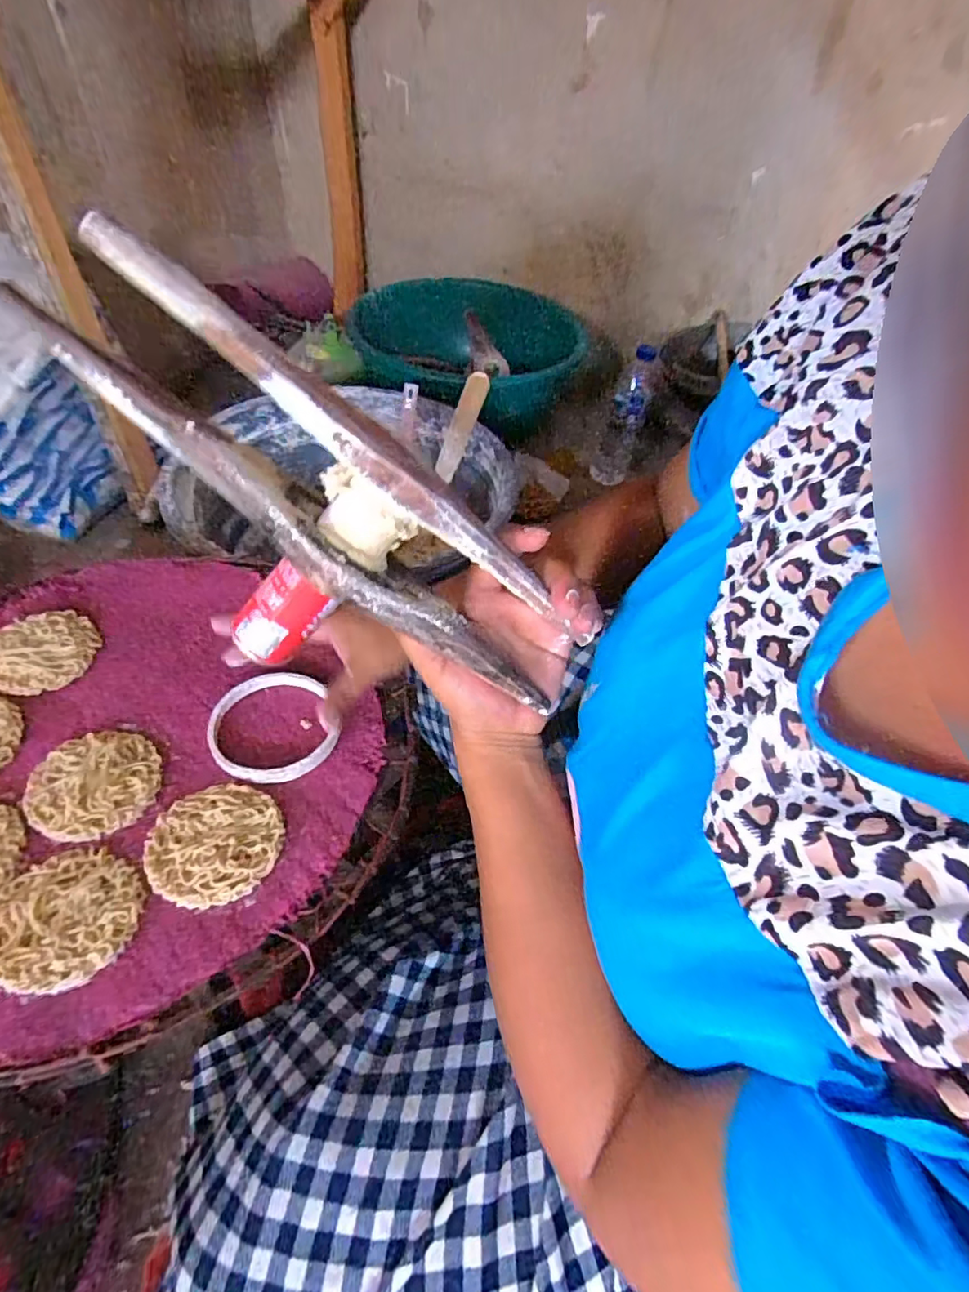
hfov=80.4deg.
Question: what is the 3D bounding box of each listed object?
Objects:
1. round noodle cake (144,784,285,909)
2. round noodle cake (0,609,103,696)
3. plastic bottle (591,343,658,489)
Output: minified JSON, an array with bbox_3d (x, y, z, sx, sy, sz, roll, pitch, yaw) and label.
[{"bbox_3d":[-0.167,0.121,0.355,0.075,0.011,0.075,2,49,-3],"label":"round noodle cake"},{"bbox_3d":[-0.337,0.002,0.435,0.074,0.015,0.075,2,49,-3],"label":"round noodle cake"},{"bbox_3d":[0.234,-0.373,0.964,0.064,0.200,0.066,19,50,11],"label":"plastic bottle"}]

